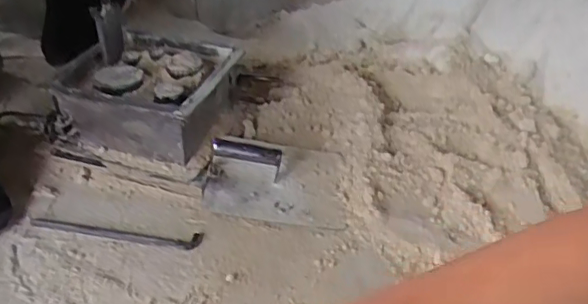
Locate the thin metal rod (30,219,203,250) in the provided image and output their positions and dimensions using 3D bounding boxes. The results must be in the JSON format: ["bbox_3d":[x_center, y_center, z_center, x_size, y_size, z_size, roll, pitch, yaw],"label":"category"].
[{"bbox_3d":[-0.239,0.108,0.766,0.229,0.004,0.028,4,39,3],"label":"thin metal rod"}]

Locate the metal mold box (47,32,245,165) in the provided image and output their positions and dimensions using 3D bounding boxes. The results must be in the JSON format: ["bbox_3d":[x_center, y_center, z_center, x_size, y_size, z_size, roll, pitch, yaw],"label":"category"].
[{"bbox_3d":[-0.222,-0.086,0.886,0.228,0.113,0.220,15,40,10],"label":"metal mold box"}]

